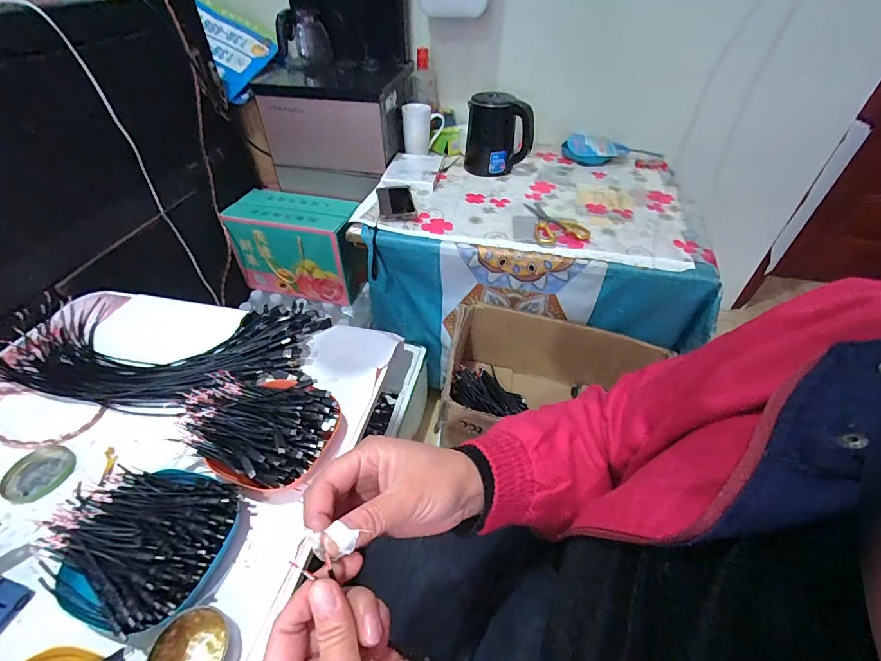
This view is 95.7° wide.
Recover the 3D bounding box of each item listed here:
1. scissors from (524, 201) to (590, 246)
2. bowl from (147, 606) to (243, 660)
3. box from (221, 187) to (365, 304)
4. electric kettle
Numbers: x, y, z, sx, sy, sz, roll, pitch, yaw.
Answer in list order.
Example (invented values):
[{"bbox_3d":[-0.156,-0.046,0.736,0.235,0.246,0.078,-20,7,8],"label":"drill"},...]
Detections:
[{"bbox_3d":[0.231,-0.236,0.855,0.118,0.006,0.177,-11,46,-12],"label":"scissors"},{"bbox_3d":[-0.207,0.272,0.335,0.061,0.025,0.061,1,44,-1],"label":"bowl"},{"bbox_3d":[-0.382,-0.233,1.110,0.320,0.231,0.154,10,45,9],"label":"box"},{"bbox_3d":[0.151,-0.506,1.017,0.167,0.172,0.137,7,45,5],"label":"electric kettle"}]

